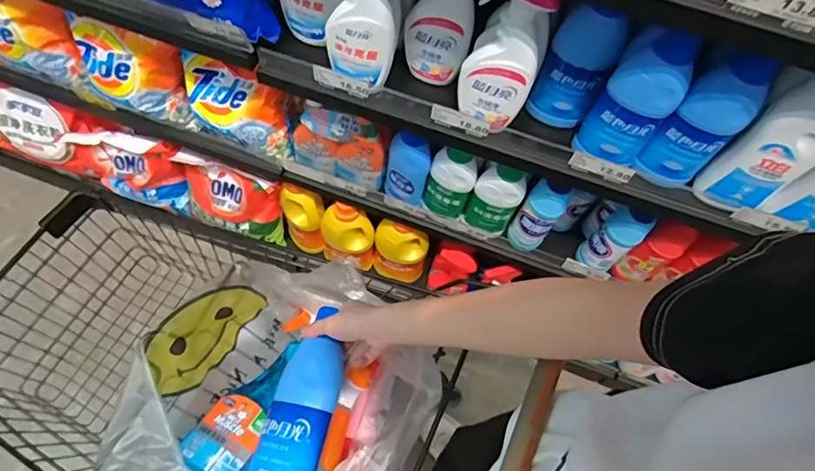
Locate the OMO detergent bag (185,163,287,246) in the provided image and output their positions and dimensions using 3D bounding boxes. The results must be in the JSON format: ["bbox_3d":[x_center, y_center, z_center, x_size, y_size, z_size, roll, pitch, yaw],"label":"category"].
[{"bbox_3d":[-0.443,-0.075,1.252,0.274,0.252,0.080,15,62,6],"label":"OMO detergent bag"}]

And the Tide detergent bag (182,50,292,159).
[{"bbox_3d":[-0.350,-0.250,1.005,0.233,0.144,0.074,18,62,8],"label":"Tide detergent bag"}]

